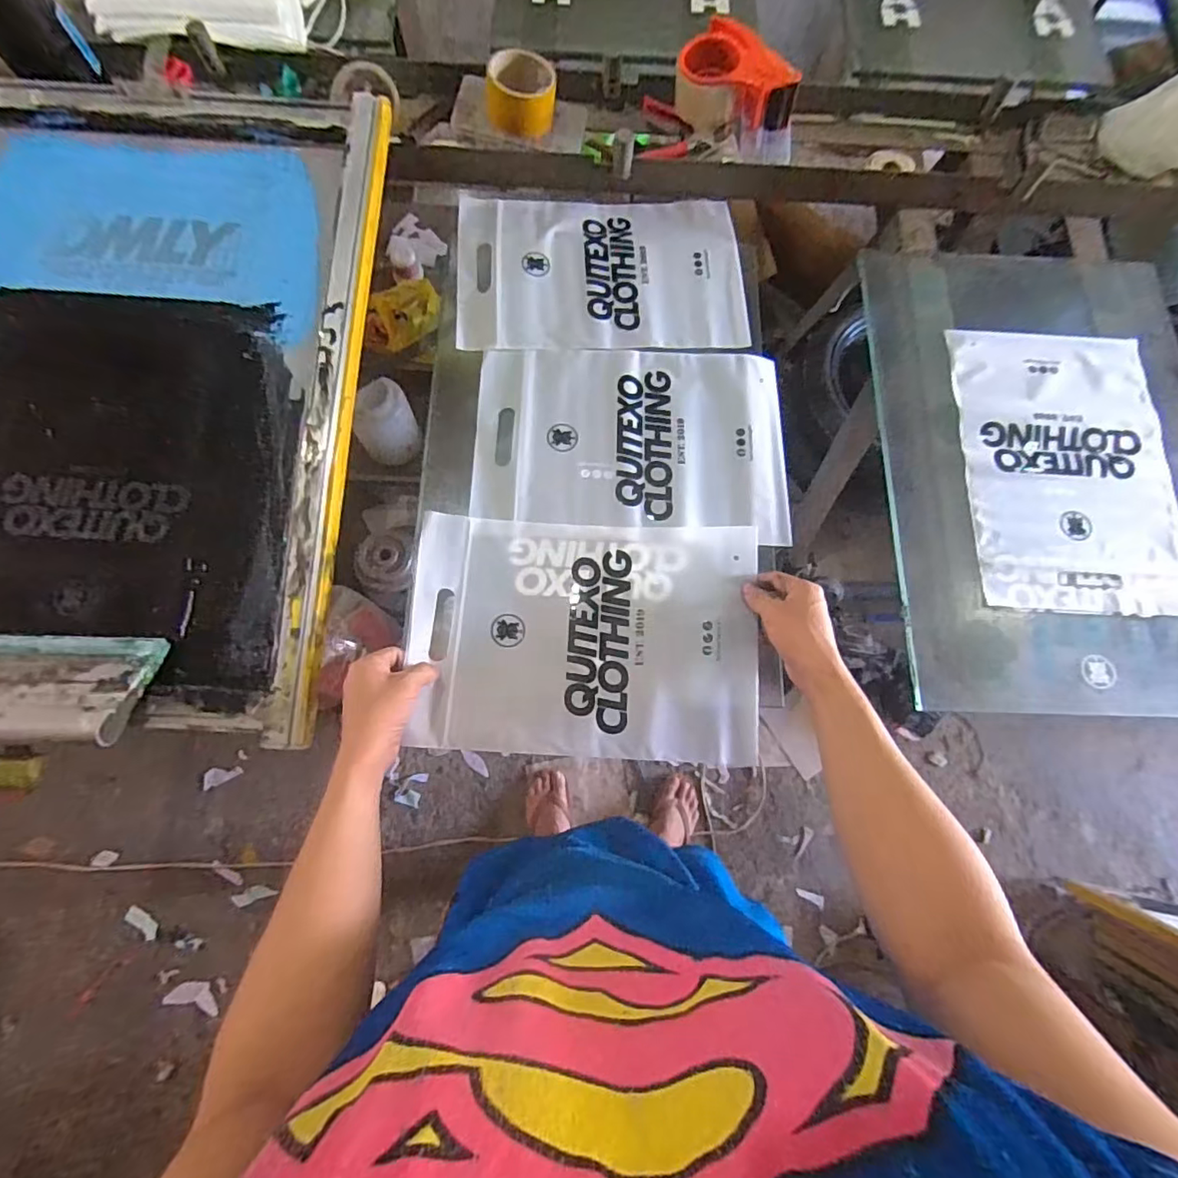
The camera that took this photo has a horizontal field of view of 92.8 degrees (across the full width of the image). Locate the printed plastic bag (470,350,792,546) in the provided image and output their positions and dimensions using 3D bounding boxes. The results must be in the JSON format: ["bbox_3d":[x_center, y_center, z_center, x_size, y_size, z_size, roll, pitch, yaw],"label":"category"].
[{"bbox_3d":[0.051,-0.182,0.670,0.360,0.007,0.229,2,76,-1],"label":"printed plastic bag"}]

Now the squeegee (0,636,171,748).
[{"bbox_3d":[-0.532,0.094,0.534,0.205,0.030,0.120,3,41,-2],"label":"squeegee"}]

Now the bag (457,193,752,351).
[{"bbox_3d":[0.014,-0.415,0.727,0.360,0.010,0.240,-2,75,-1],"label":"bag"}]

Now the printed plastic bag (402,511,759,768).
[{"bbox_3d":[-0.002,0.047,0.590,0.353,0.039,0.245,3,75,0],"label":"printed plastic bag"}]

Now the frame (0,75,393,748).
[{"bbox_3d":[-0.522,-0.222,0.621,0.526,0.043,0.712,3,80,-2],"label":"frame"}]

